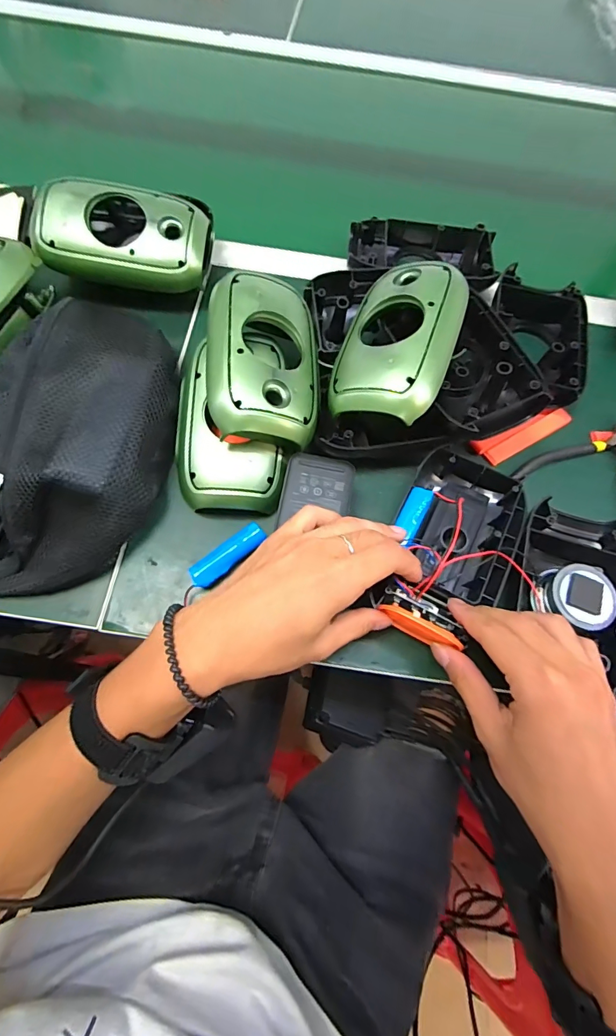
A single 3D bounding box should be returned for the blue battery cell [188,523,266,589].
[{"bbox_3d":[-0.064,0.031,0.346,0.066,0.015,0.021,-39,76,-16],"label":"blue battery cell"}]

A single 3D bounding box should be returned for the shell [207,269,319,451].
[{"bbox_3d":[-0.032,-0.132,0.349,0.096,0.034,0.148,7,71,-26],"label":"shell"}]

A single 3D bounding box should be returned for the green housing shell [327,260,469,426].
[{"bbox_3d":[0.075,-0.145,0.349,0.088,0.033,0.145,10,72,27],"label":"green housing shell"}]

